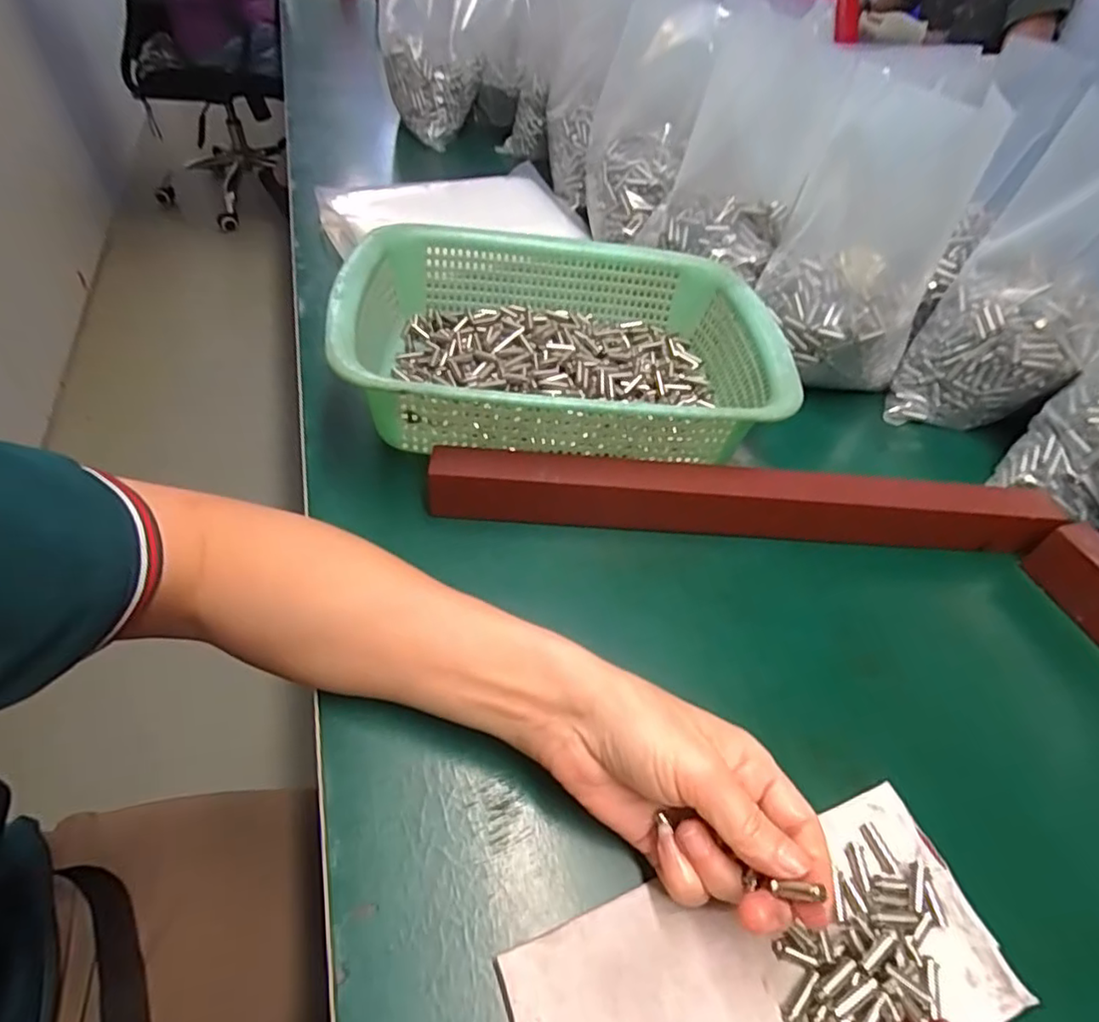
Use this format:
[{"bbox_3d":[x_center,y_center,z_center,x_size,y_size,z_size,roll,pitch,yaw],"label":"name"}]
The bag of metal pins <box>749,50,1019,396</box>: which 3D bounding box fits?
[{"bbox_3d":[0.238,-0.208,0.456,0.121,0.204,0.120,27,52,17],"label":"bag of metal pins"}]

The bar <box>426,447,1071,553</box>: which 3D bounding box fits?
[{"bbox_3d":[0.121,-0.007,0.390,0.384,0.043,0.026,3,49,-3],"label":"bar"}]

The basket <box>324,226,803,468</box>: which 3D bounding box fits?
[{"bbox_3d":[0.009,-0.121,0.437,0.284,0.081,0.211,1,49,-4],"label":"basket"}]

